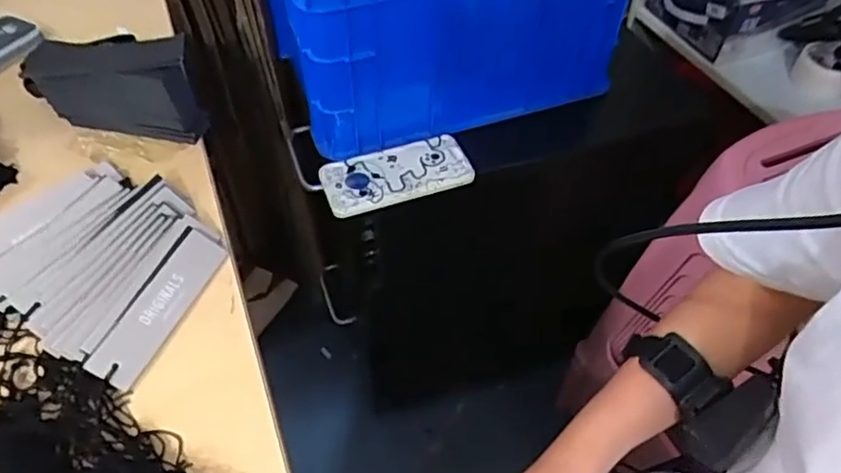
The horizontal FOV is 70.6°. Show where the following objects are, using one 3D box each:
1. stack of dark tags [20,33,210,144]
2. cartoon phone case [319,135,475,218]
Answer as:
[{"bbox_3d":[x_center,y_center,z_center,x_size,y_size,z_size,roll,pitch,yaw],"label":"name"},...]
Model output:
[{"bbox_3d":[-0.269,-0.135,0.538,0.147,0.076,0.057,7,51,5],"label":"stack of dark tags"},{"bbox_3d":[-0.028,-0.073,0.682,0.165,0.013,0.080,-15,53,-12],"label":"cartoon phone case"}]

